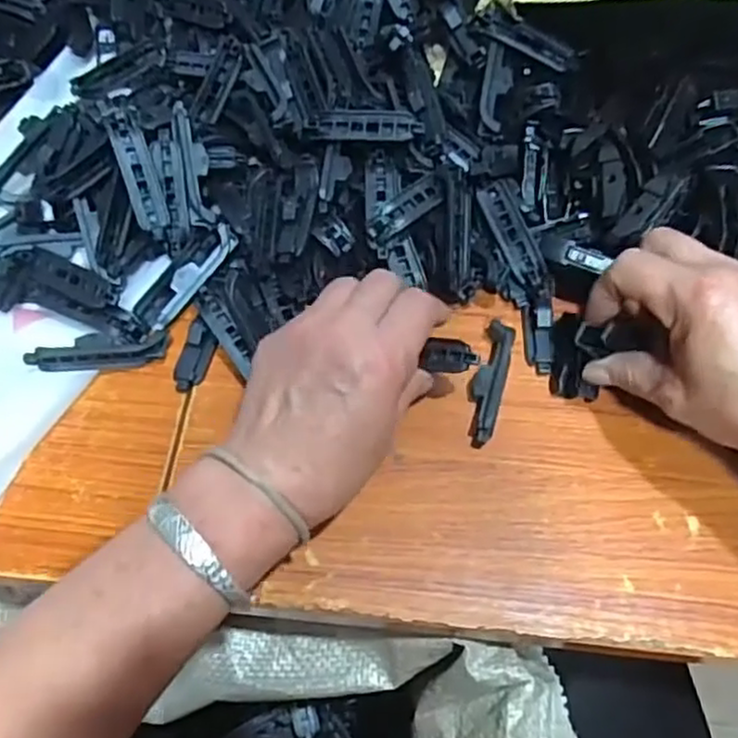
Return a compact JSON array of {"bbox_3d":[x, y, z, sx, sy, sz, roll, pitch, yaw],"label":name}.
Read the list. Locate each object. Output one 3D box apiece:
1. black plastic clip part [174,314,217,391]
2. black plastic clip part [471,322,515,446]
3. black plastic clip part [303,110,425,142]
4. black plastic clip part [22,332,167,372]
[{"bbox_3d":[-0.101,-0.008,0.398,0.017,0.011,0.043,15,84,7],"label":"black plastic clip part"},{"bbox_3d":[0.068,0.007,0.388,0.018,0.016,0.074,16,65,8],"label":"black plastic clip part"},{"bbox_3d":[-0.003,-0.148,0.418,0.070,0.013,0.020,3,63,2],"label":"black plastic clip part"},{"bbox_3d":[-0.153,-0.010,0.391,0.075,0.015,0.018,-7,68,-23],"label":"black plastic clip part"}]

